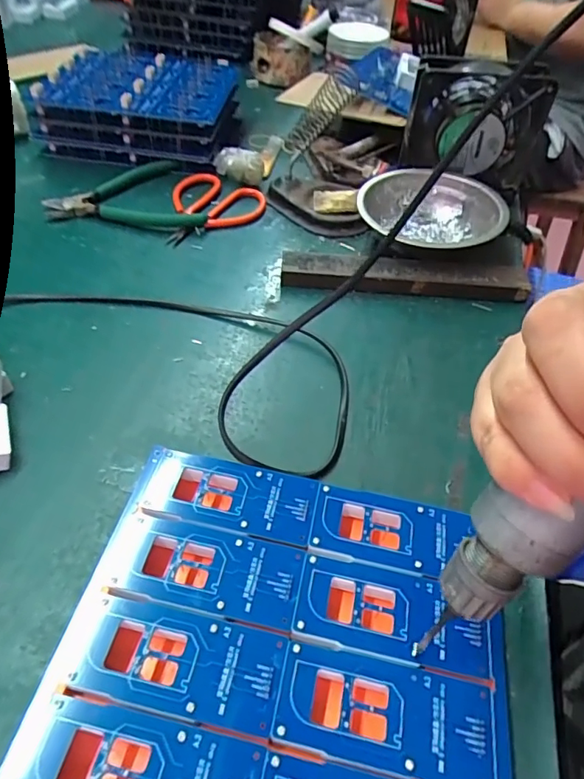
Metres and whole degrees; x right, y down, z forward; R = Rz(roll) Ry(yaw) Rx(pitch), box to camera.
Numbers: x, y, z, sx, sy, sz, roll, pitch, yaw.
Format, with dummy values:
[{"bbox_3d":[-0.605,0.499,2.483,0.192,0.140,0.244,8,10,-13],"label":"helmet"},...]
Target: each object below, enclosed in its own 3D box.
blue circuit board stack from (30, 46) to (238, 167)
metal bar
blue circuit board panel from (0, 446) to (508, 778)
[{"bbox_3d":[-0.159,-0.312,0.557,0.172,0.060,0.163,4,49,-1],"label":"blue circuit board stack"},{"bbox_3d":[0.093,-0.094,0.419,0.200,0.019,0.032,3,49,-3],"label":"metal bar"},{"bbox_3d":[-0.003,0.115,0.230,0.186,0.022,0.157,12,49,5],"label":"blue circuit board panel"}]

